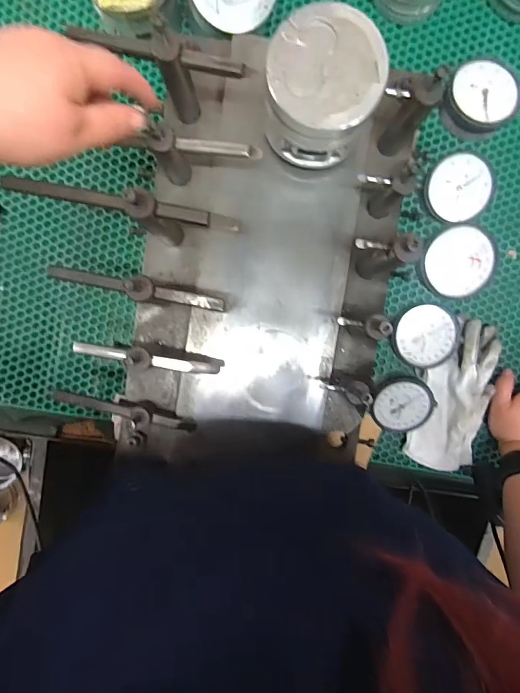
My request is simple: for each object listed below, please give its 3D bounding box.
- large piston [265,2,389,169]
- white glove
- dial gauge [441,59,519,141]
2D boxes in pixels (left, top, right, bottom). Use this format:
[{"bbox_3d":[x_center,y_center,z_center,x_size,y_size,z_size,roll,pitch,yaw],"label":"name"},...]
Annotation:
[{"bbox_3d":[0.048,-0.204,0.336,0.088,0.099,0.085,0,95,-2],"label":"large piston"},{"bbox_3d":[0.256,0.064,0.525,0.099,0.045,0.206,10,95,-3],"label":"white glove"},{"bbox_3d":[0.170,-0.191,0.305,0.051,0.022,0.052,0,95,-2],"label":"dial gauge"}]

